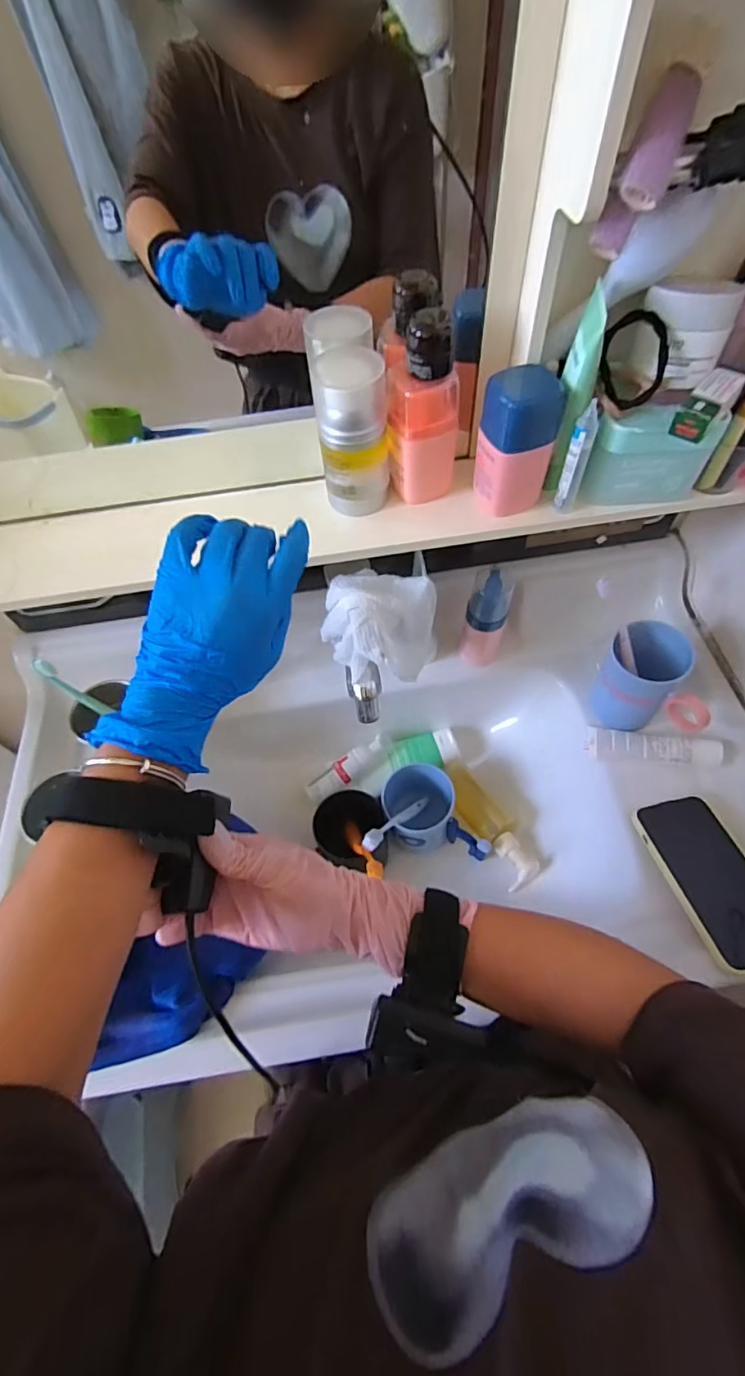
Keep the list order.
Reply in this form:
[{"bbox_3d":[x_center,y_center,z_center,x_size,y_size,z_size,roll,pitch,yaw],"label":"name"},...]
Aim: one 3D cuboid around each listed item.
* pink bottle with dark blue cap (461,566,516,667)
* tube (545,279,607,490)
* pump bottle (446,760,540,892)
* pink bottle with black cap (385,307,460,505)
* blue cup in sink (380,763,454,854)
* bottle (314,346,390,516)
[{"bbox_3d":[0.131,-0.071,0.624,0.043,0.163,0.036,16,62,13],"label":"pink bottle with dark blue cap"},{"bbox_3d":[0.158,-0.226,0.417,0.027,0.132,0.042,18,62,14],"label":"tube"},{"bbox_3d":[0.140,0.162,0.654,0.046,0.039,0.166,-28,62,-12],"label":"pump bottle"},{"bbox_3d":[0.041,-0.224,0.444,0.056,0.129,0.037,-18,60,-7],"label":"pink bottle with black cap"},{"bbox_3d":[0.056,0.151,0.663,0.083,0.082,0.091,-2,59,3],"label":"blue cup in sink"},{"bbox_3d":[-0.015,-0.206,0.449,0.055,0.127,0.045,3,60,5],"label":"bottle"}]

